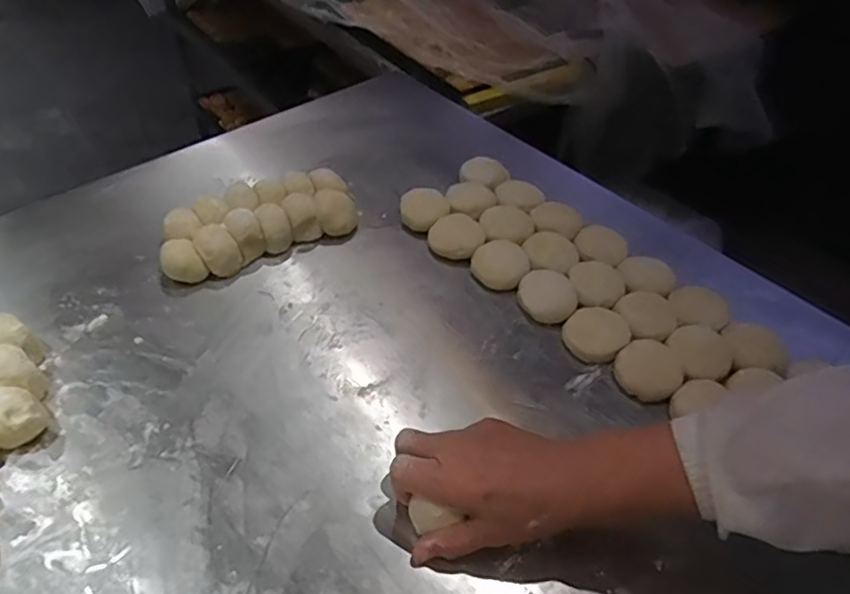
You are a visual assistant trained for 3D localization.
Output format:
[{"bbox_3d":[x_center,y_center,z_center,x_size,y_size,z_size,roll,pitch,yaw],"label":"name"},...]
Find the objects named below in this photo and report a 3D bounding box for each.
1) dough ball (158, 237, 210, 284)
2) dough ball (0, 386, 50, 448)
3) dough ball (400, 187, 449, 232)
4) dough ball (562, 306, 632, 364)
[{"bbox_3d":[-0.243,-0.034,0.581,0.034,0.030,0.046,-32,57,-28],"label":"dough ball"},{"bbox_3d":[-0.311,0.093,0.443,0.038,0.047,0.035,2,48,-2],"label":"dough ball"},{"bbox_3d":[-0.001,-0.100,0.663,0.046,0.030,0.051,37,55,26],"label":"dough ball"},{"bbox_3d":[0.163,0.036,0.557,0.059,0.017,0.055,2,48,-2],"label":"dough ball"}]

